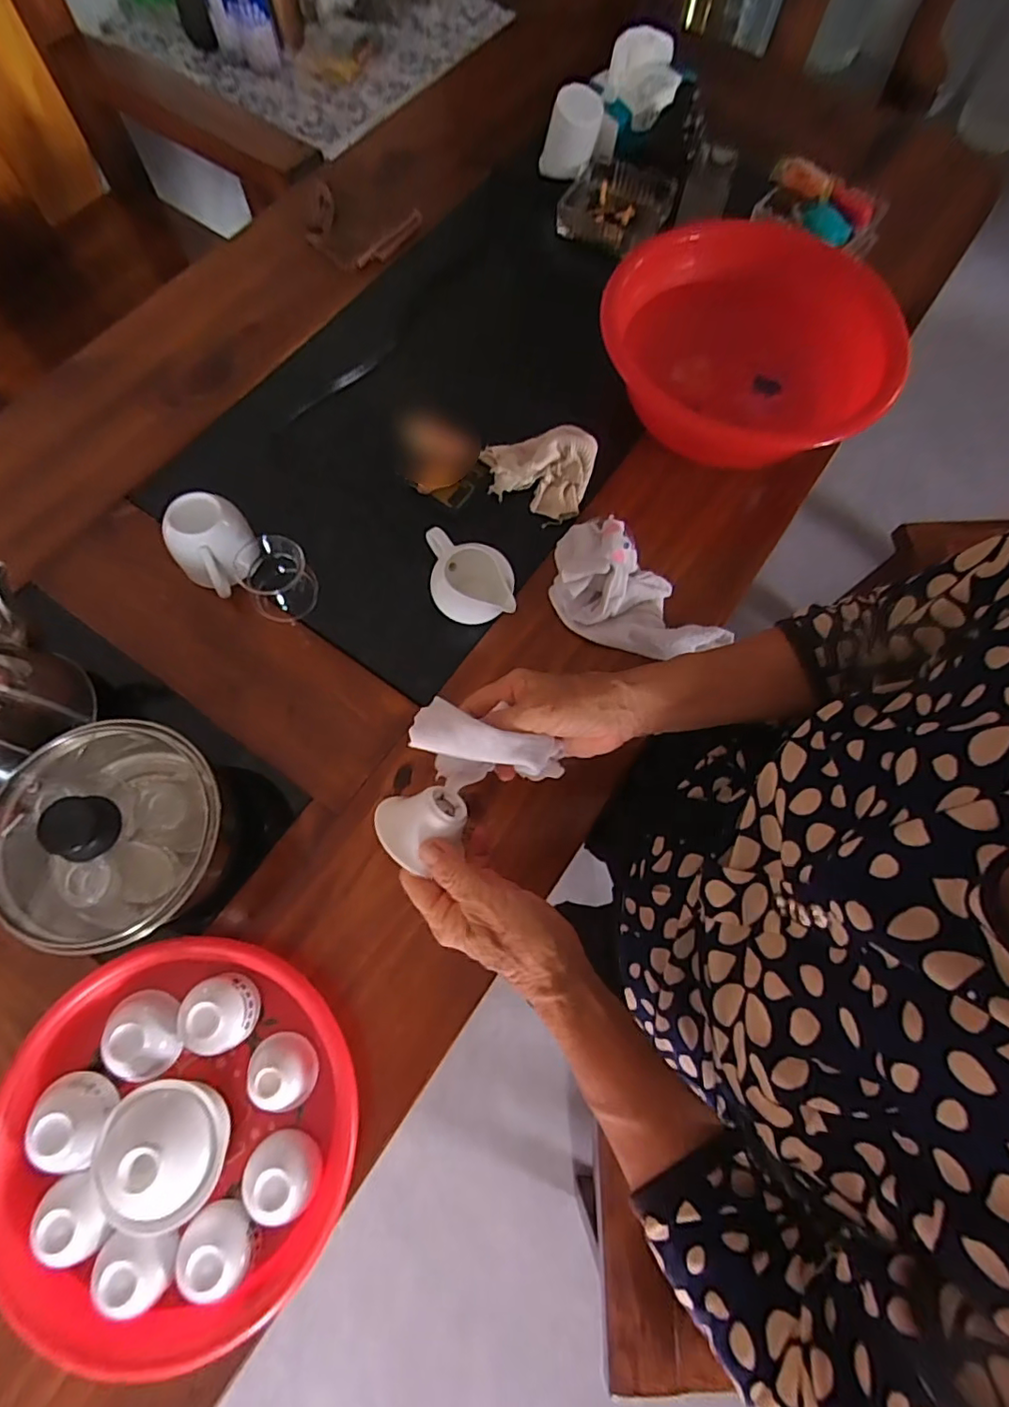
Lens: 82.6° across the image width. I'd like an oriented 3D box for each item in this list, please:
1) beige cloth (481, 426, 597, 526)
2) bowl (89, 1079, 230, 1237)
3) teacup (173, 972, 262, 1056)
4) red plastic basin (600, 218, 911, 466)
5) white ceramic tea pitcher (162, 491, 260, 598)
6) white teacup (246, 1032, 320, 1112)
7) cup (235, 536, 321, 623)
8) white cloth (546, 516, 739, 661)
[{"bbox_3d":[0.035,-0.261,0.616,0.119,0.034,0.116,18,72,4],"label":"beige cloth"},{"bbox_3d":[-0.237,0.309,0.397,0.078,0.062,0.084,1,71,-2],"label":"bowl"},{"bbox_3d":[-0.219,0.237,0.440,0.053,0.035,0.052,-12,72,-6],"label":"teacup"},{"bbox_3d":[0.265,-0.385,0.625,0.283,0.092,0.282,1,71,-2],"label":"red plastic basin"},{"bbox_3d":[-0.279,-0.149,0.554,0.073,0.068,0.090,-30,75,-11],"label":"white ceramic tea pitcher"},{"bbox_3d":[-0.168,0.277,0.432,0.044,0.031,0.051,-38,77,-13],"label":"white teacup"},{"bbox_3d":[-0.220,-0.123,0.556,0.063,0.056,0.063,1,71,-2],"label":"cup"},{"bbox_3d":[0.112,-0.110,0.559,0.107,0.045,0.166,-41,77,-14],"label":"white cloth"}]

